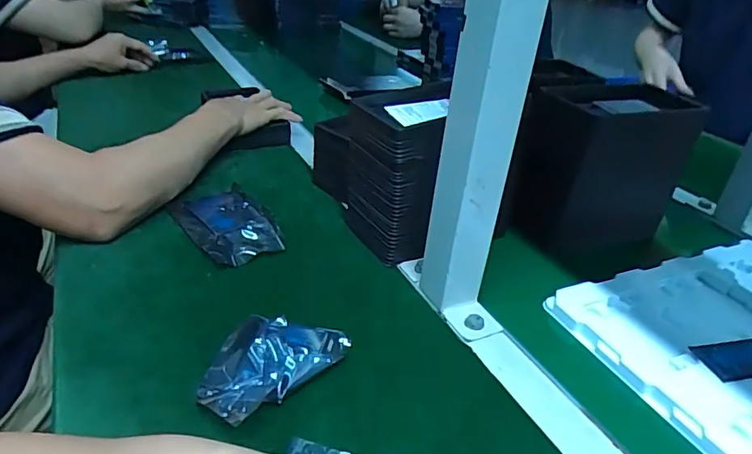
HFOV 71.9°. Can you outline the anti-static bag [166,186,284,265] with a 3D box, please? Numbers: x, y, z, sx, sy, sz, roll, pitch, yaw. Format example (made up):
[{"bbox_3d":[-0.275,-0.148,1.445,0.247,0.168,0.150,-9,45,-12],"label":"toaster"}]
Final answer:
[{"bbox_3d":[-0.153,-0.004,0.545,0.084,0.012,0.127,-20,39,-37],"label":"anti-static bag"}]

